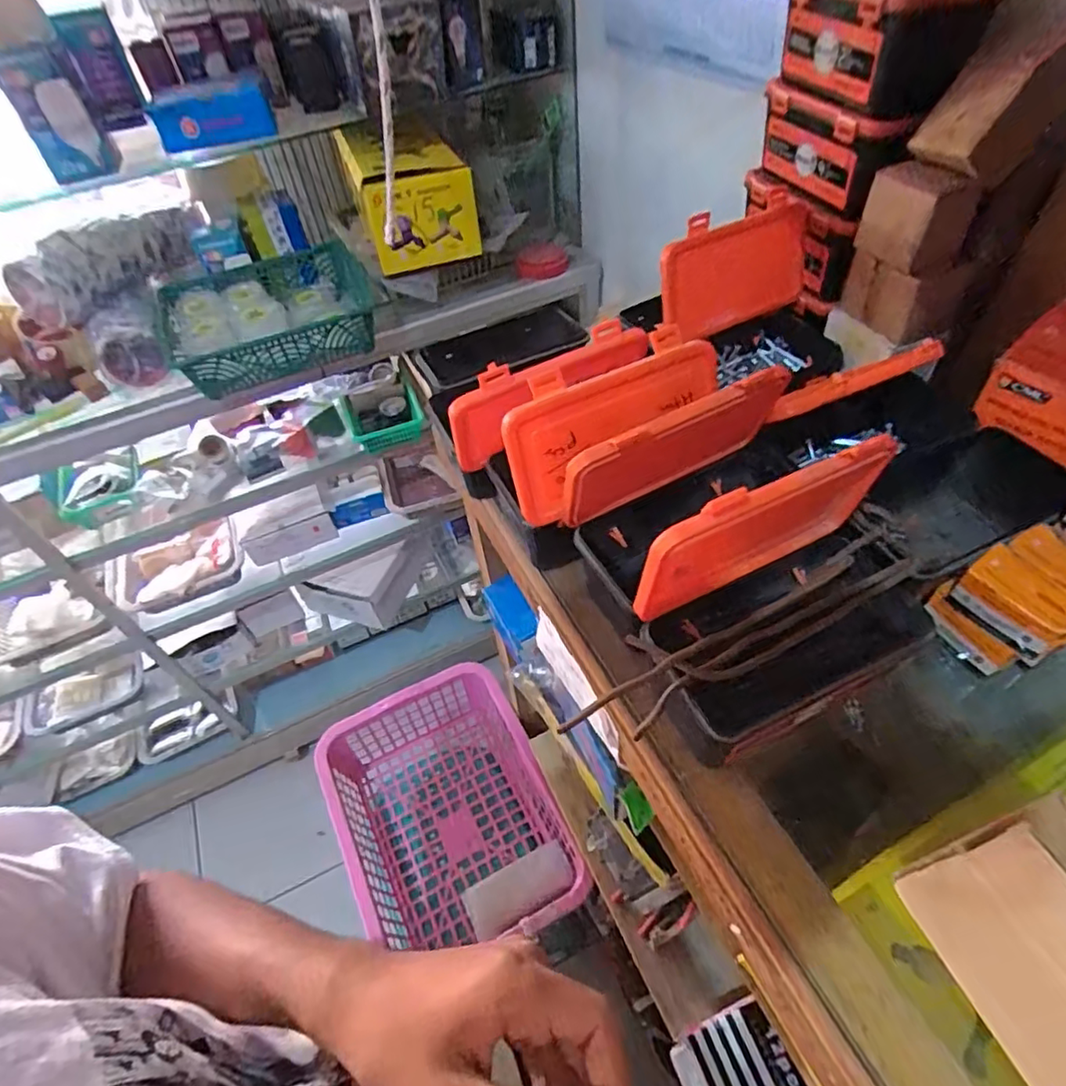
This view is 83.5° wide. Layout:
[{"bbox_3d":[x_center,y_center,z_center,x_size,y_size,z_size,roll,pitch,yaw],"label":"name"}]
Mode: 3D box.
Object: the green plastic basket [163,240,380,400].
[{"bbox_3d":[-0.397,-0.334,0.907,0.293,0.108,0.238,-13,50,-5],"label":"green plastic basket"}]

